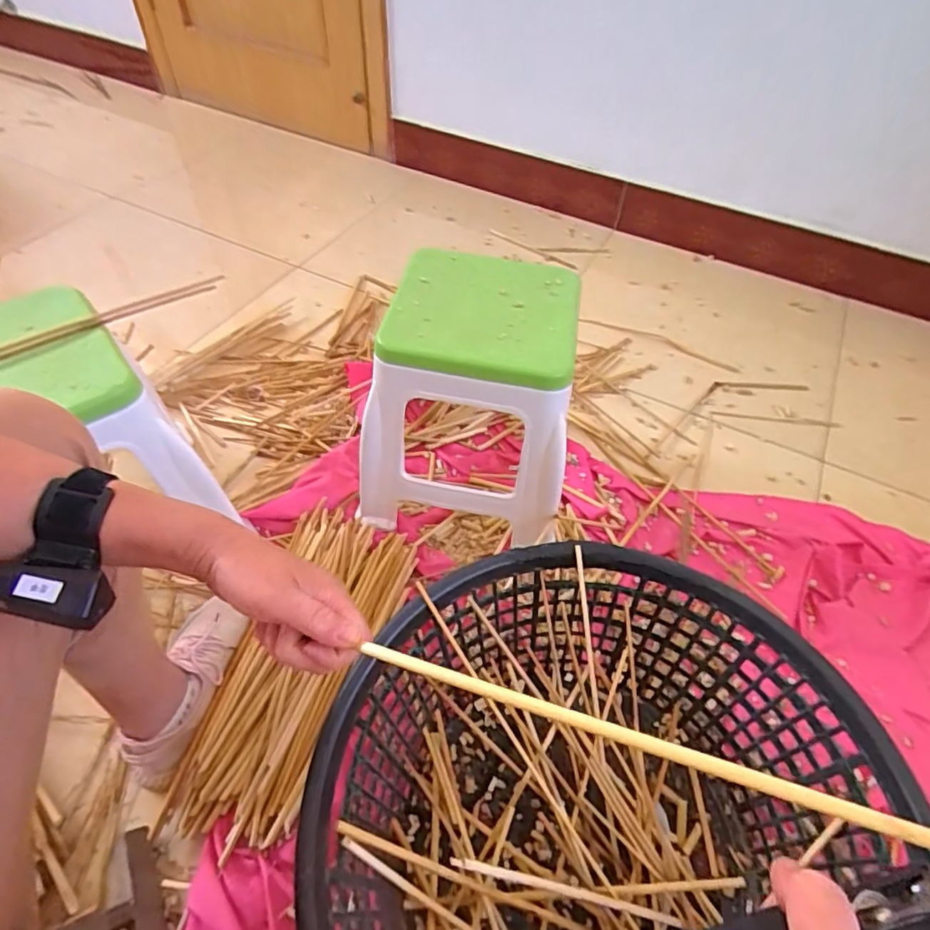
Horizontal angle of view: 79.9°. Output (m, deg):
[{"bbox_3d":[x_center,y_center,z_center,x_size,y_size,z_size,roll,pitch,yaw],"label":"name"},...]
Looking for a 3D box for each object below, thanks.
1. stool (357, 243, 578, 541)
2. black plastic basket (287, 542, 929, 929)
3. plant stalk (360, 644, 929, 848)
[{"bbox_3d":[0.003,-0.096,0.821,0.279,0.325,0.300,8,55,0],"label":"stool"},{"bbox_3d":[0.117,0.340,0.539,0.471,0.223,0.470,3,55,-4],"label":"black plastic basket"},{"bbox_3d":[0.069,0.125,0.261,0.292,0.004,0.007,6,48,29],"label":"plant stalk"}]

